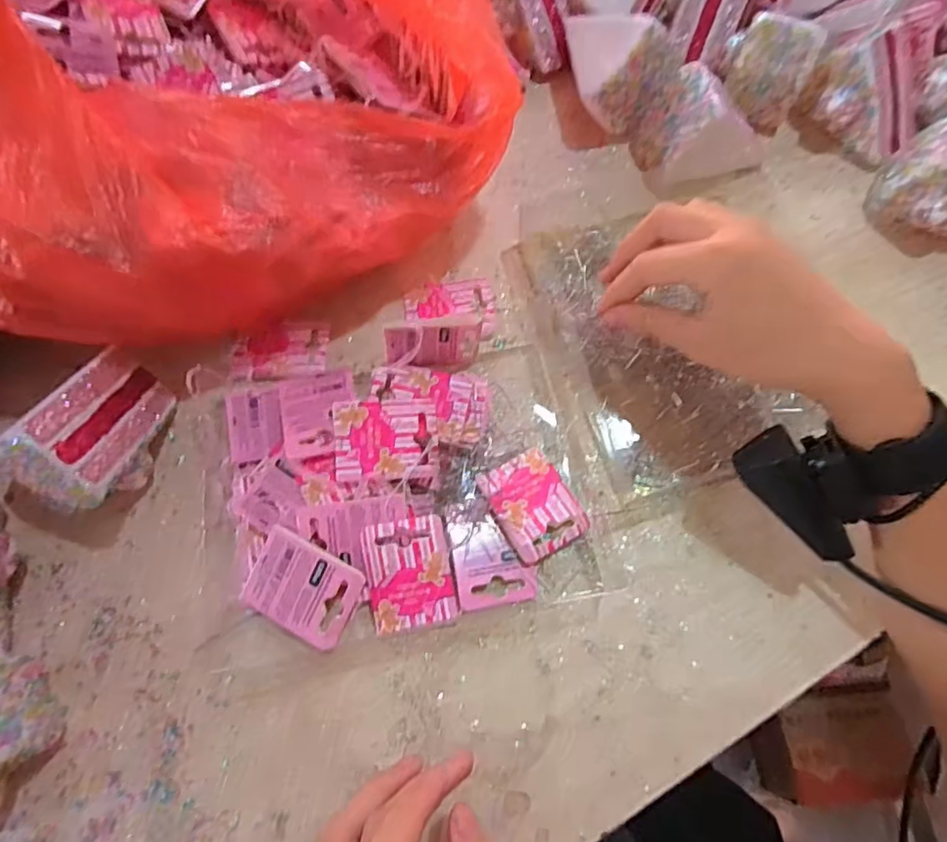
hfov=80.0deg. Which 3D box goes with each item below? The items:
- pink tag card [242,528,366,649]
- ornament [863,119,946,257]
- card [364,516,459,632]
[{"bbox_3d":[-0.092,0.090,0.302,0.059,0.009,0.046,27,90,10],"label":"pink tag card"},{"bbox_3d":[0.332,-0.159,0.386,0.090,0.062,0.062,40,74,13],"label":"ornament"},{"bbox_3d":[-0.034,0.083,0.305,0.044,0.004,0.058,-9,89,-2],"label":"card"}]

